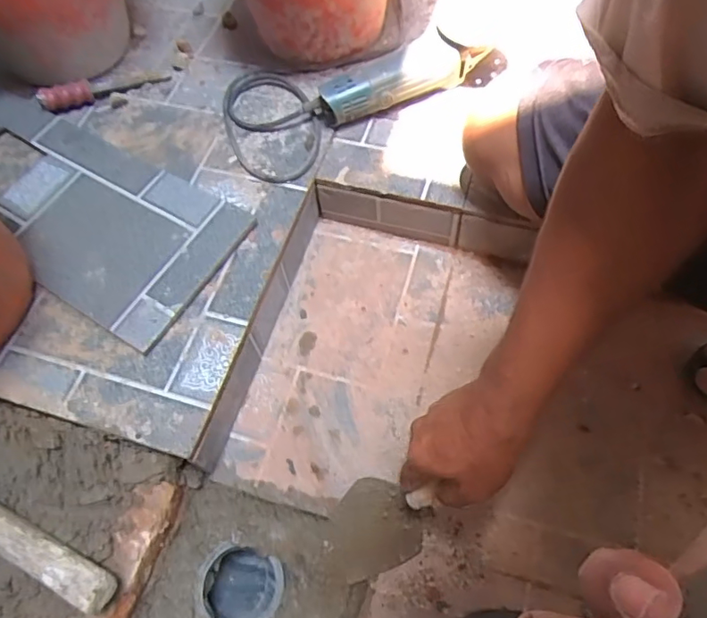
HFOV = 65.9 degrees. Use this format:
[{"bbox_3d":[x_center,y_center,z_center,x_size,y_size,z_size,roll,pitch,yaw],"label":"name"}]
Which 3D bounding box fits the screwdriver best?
[{"bbox_3d":[-0.359,-0.320,0.783,0.173,0.037,0.028,-24,63,-9],"label":"screwdriver"}]

